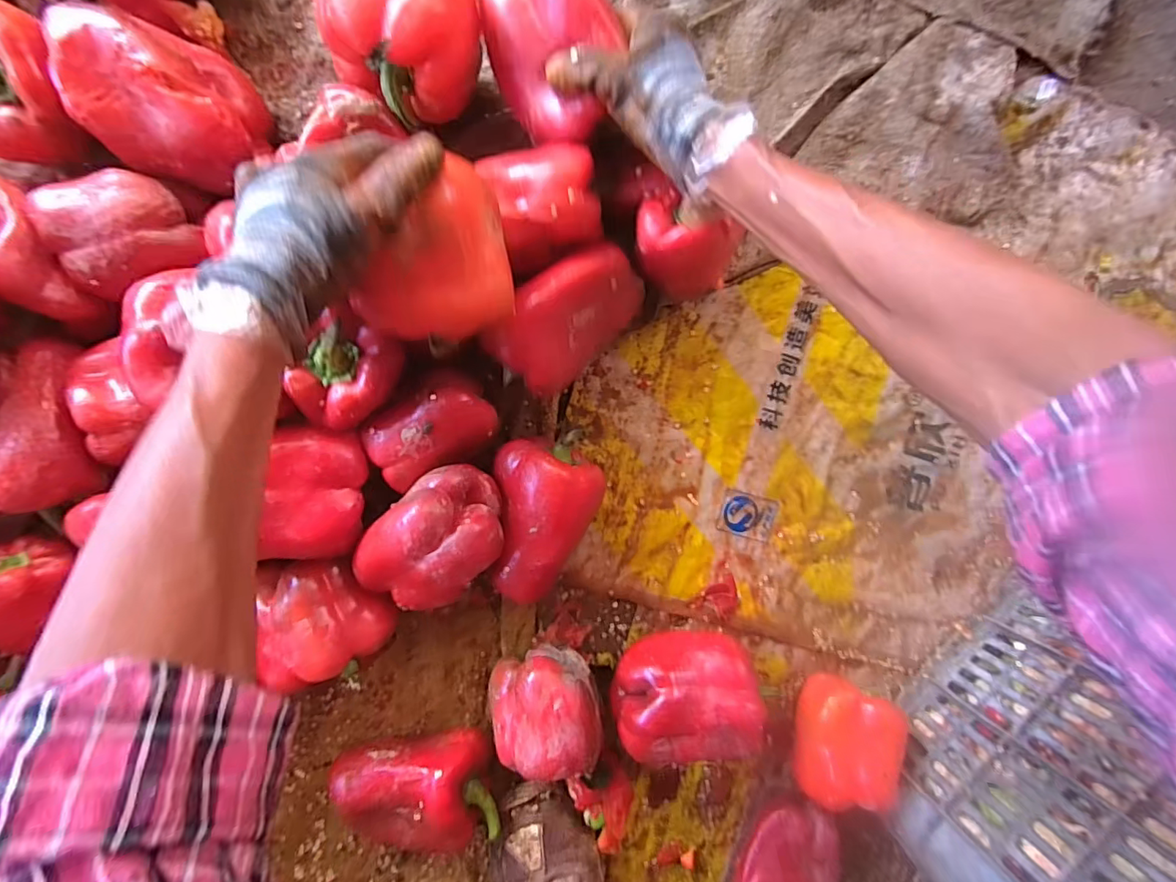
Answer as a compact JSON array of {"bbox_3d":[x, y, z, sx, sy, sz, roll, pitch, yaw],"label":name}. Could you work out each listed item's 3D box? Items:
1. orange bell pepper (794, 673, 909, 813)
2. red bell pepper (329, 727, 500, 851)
[{"bbox_3d":[0.224,0.267,0.462,0.073,0.082,0.107,12,93,-7],"label":"orange bell pepper"},{"bbox_3d":[-0.144,0.292,0.433,0.127,0.065,0.075,-5,95,-6],"label":"red bell pepper"}]

